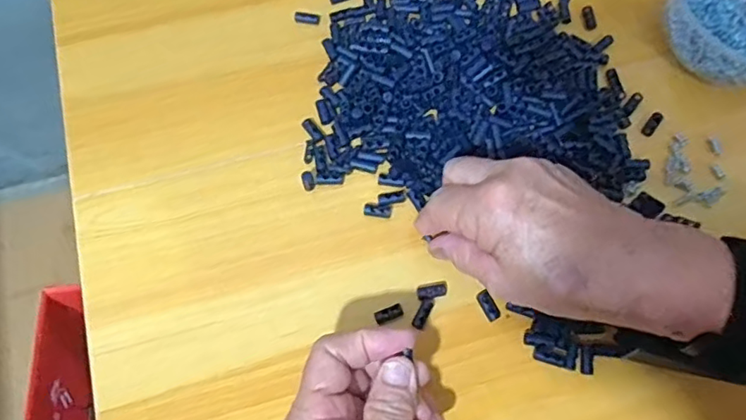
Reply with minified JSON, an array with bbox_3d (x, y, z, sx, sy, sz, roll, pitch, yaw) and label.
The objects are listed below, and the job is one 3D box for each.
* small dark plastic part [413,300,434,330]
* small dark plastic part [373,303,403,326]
[{"bbox_3d":[0.032,0.067,0.360,0.008,0.004,0.020,25,73,8],"label":"small dark plastic part"},{"bbox_3d":[0.010,0.067,0.360,0.018,0.006,0.008,-19,72,-7],"label":"small dark plastic part"}]

